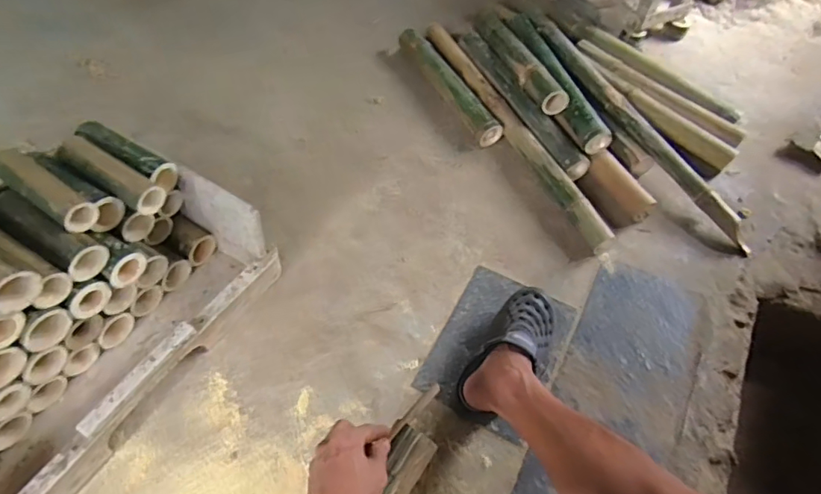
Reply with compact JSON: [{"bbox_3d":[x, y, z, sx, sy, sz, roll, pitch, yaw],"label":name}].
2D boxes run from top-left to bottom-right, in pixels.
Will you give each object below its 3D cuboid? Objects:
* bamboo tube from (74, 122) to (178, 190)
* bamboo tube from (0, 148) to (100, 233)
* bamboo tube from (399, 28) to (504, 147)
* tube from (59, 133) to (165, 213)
[{"bbox_3d":[-0.482,-0.156,0.865,0.186,0.057,0.061,30,57,15],"label":"bamboo tube"},{"bbox_3d":[-0.548,-0.089,0.752,0.175,0.046,0.054,29,58,22],"label":"bamboo tube"},{"bbox_3d":[0.094,-0.424,1.319,0.066,0.063,0.433,-23,60,-21],"label":"bamboo tube"},{"bbox_3d":[-0.486,-0.118,0.814,0.191,0.056,0.056,25,56,12],"label":"tube"}]

